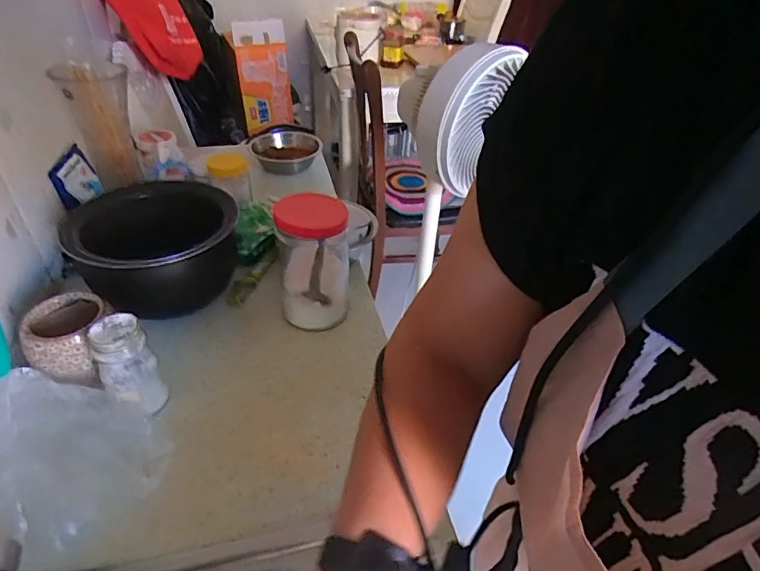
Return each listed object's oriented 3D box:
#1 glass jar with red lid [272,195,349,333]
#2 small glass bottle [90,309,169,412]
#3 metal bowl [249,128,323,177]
[{"bbox_3d":[-0.093,-0.030,0.670,0.099,0.184,0.091,2,38,-2],"label":"glass jar with red lid"},{"bbox_3d":[-0.282,0.095,0.537,0.054,0.121,0.057,-24,46,-30],"label":"small glass bottle"},{"bbox_3d":[-0.219,-0.316,1.115,0.156,0.046,0.170,2,38,-2],"label":"metal bowl"}]

